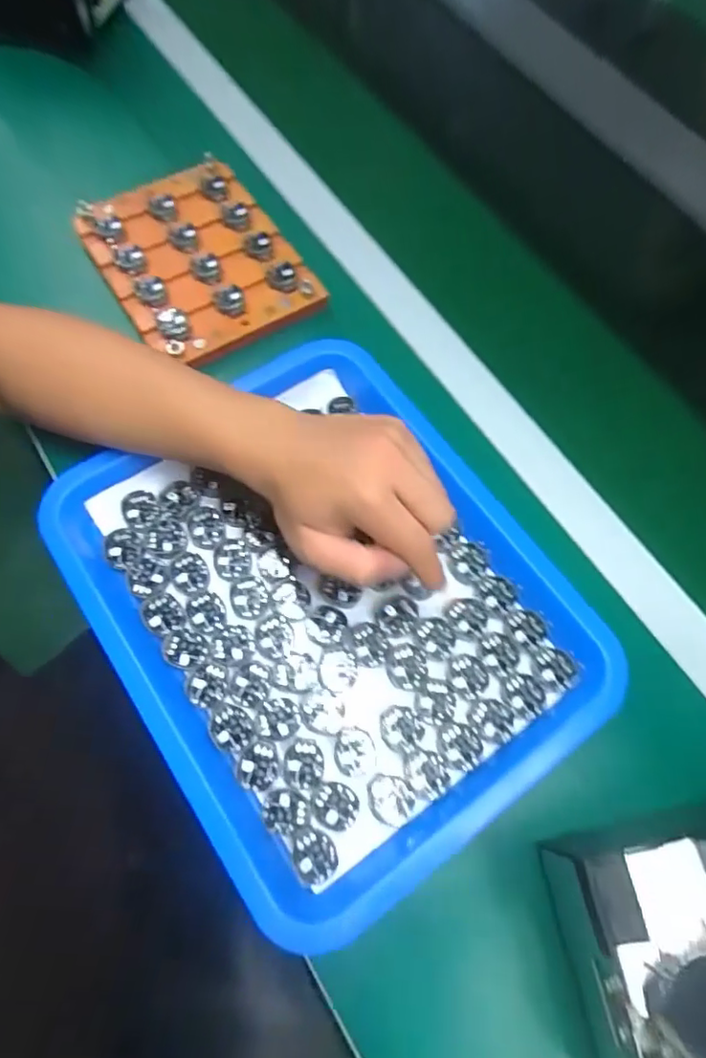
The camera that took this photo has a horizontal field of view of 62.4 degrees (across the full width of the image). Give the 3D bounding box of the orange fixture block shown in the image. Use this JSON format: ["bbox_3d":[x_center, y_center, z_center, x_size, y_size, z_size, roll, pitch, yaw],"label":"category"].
[{"bbox_3d":[-0.132,-0.229,0.497,0.145,0.022,0.183,-30,72,-14],"label":"orange fixture block"}]

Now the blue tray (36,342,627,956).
[{"bbox_3d":[-0.018,0.041,0.387,0.272,0.027,0.330,-32,73,-15],"label":"blue tray"}]

